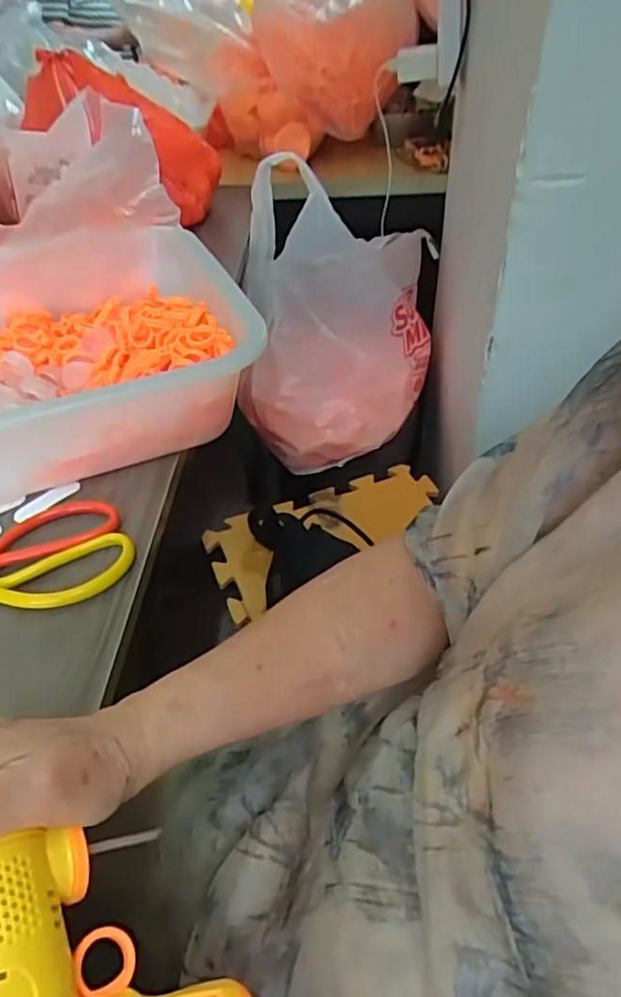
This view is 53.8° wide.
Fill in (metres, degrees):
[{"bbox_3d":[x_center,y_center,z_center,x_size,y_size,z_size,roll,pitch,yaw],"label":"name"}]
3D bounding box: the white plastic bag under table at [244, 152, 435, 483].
[{"bbox_3d":[0.047,-0.263,0.858,0.246,0.304,0.309,3,44,8],"label":"white plastic bag under table"}]

